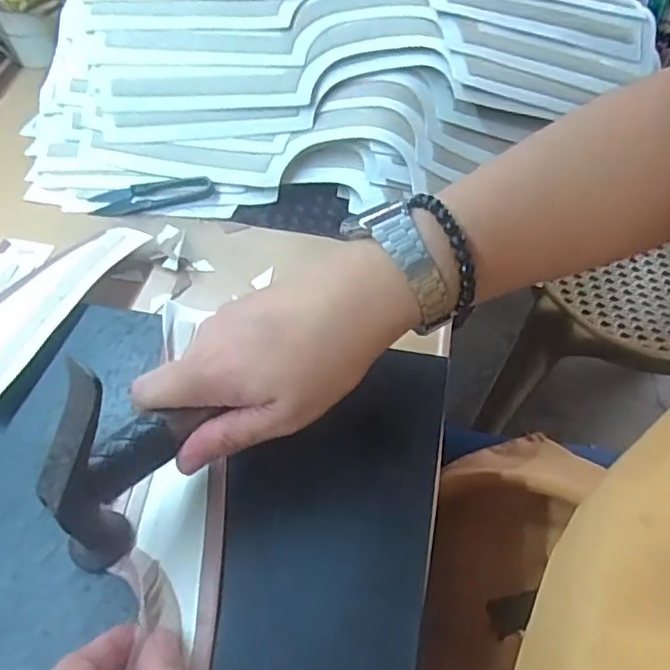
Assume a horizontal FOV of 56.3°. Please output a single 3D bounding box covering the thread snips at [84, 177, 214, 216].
[{"bbox_3d":[-0.146,-0.110,0.504,0.097,0.011,0.025,-8,77,2],"label":"thread snips"}]

